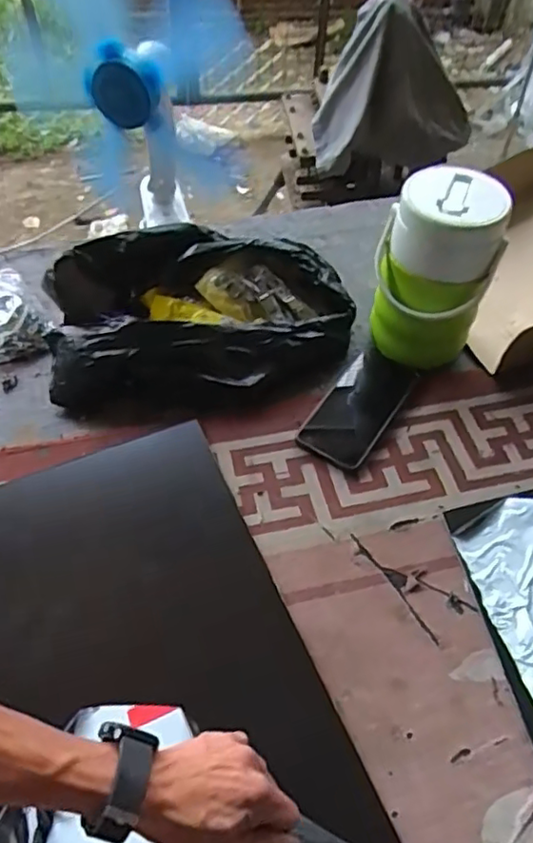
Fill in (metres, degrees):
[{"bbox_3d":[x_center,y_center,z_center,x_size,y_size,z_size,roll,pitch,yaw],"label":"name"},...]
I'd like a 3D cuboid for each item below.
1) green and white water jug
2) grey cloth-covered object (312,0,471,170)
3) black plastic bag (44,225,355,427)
[{"bbox_3d":[0.184,-0.160,0.707,0.122,0.210,0.117,1,52,0],"label":"green and white water jug"},{"bbox_3d":[0.238,-0.643,1.188,0.293,0.260,0.138,-7,53,-9],"label":"grey cloth-covered object"},{"bbox_3d":[-0.076,-0.119,0.743,0.352,0.110,0.226,2,52,2],"label":"black plastic bag"}]

